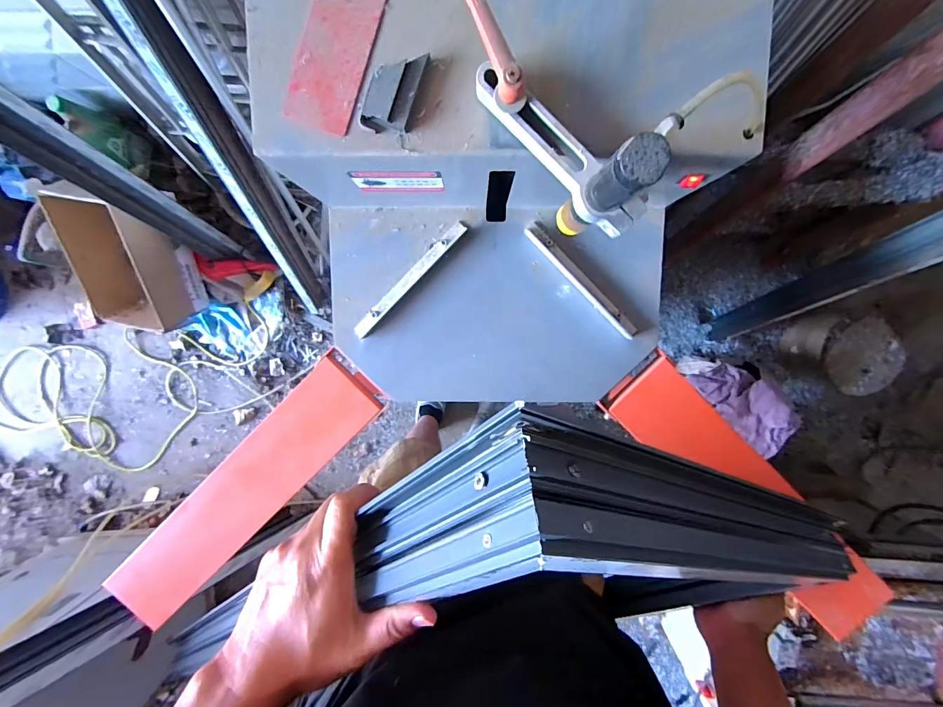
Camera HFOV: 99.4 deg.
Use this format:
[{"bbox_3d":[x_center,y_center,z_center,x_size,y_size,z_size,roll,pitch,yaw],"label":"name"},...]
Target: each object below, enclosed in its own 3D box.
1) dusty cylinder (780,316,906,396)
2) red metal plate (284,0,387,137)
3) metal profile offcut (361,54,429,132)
[{"bbox_3d":[1.159,-0.003,1.262,0.238,0.184,0.238,1,96,0],"label":"dusty cylinder"},{"bbox_3d":[-0.131,-0.292,0.383,0.066,0.004,0.145,19,95,-2],"label":"red metal plate"},{"bbox_3d":[-0.074,-0.248,0.378,0.046,0.017,0.074,20,95,-2],"label":"metal profile offcut"}]

